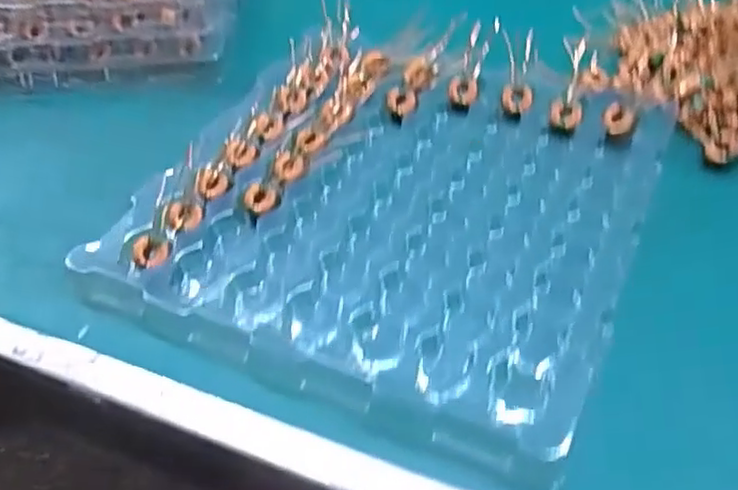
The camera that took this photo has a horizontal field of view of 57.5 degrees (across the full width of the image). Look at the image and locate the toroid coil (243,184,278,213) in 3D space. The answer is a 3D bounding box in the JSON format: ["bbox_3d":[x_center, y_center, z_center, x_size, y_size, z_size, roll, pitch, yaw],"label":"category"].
[{"bbox_3d":[-0.067,-0.029,0.418,0.020,0.007,0.019,1,74,-3],"label":"toroid coil"}]

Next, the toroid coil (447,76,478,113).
[{"bbox_3d":[0.067,-0.107,0.481,0.021,0.005,0.026,3,88,-7],"label":"toroid coil"}]

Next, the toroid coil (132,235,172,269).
[{"bbox_3d":[-0.126,0.003,0.389,0.022,0.007,0.020,-2,48,2],"label":"toroid coil"}]

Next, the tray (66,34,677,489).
[{"bbox_3d":[0.016,-0.033,0.412,0.277,0.017,0.273,19,52,19],"label":"tray"}]

